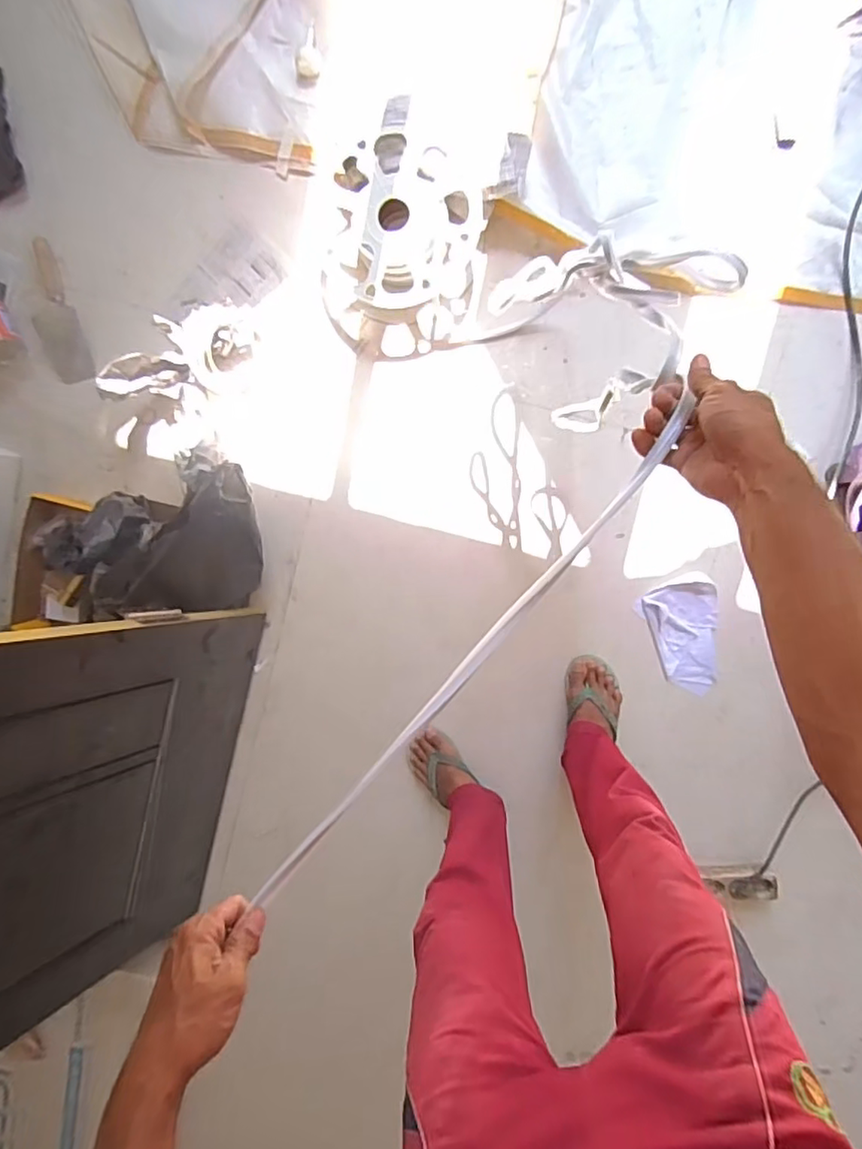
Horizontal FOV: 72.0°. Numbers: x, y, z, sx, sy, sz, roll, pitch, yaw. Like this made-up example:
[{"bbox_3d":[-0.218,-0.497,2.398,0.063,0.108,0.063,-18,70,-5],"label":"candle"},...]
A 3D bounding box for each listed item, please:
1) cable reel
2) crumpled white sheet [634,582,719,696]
[{"bbox_3d":[-0.055,-0.627,1.072,0.304,0.104,0.415,3,95,4],"label":"cable reel"},{"bbox_3d":[0.469,0.124,1.124,0.144,0.038,0.217,-8,95,8],"label":"crumpled white sheet"}]

